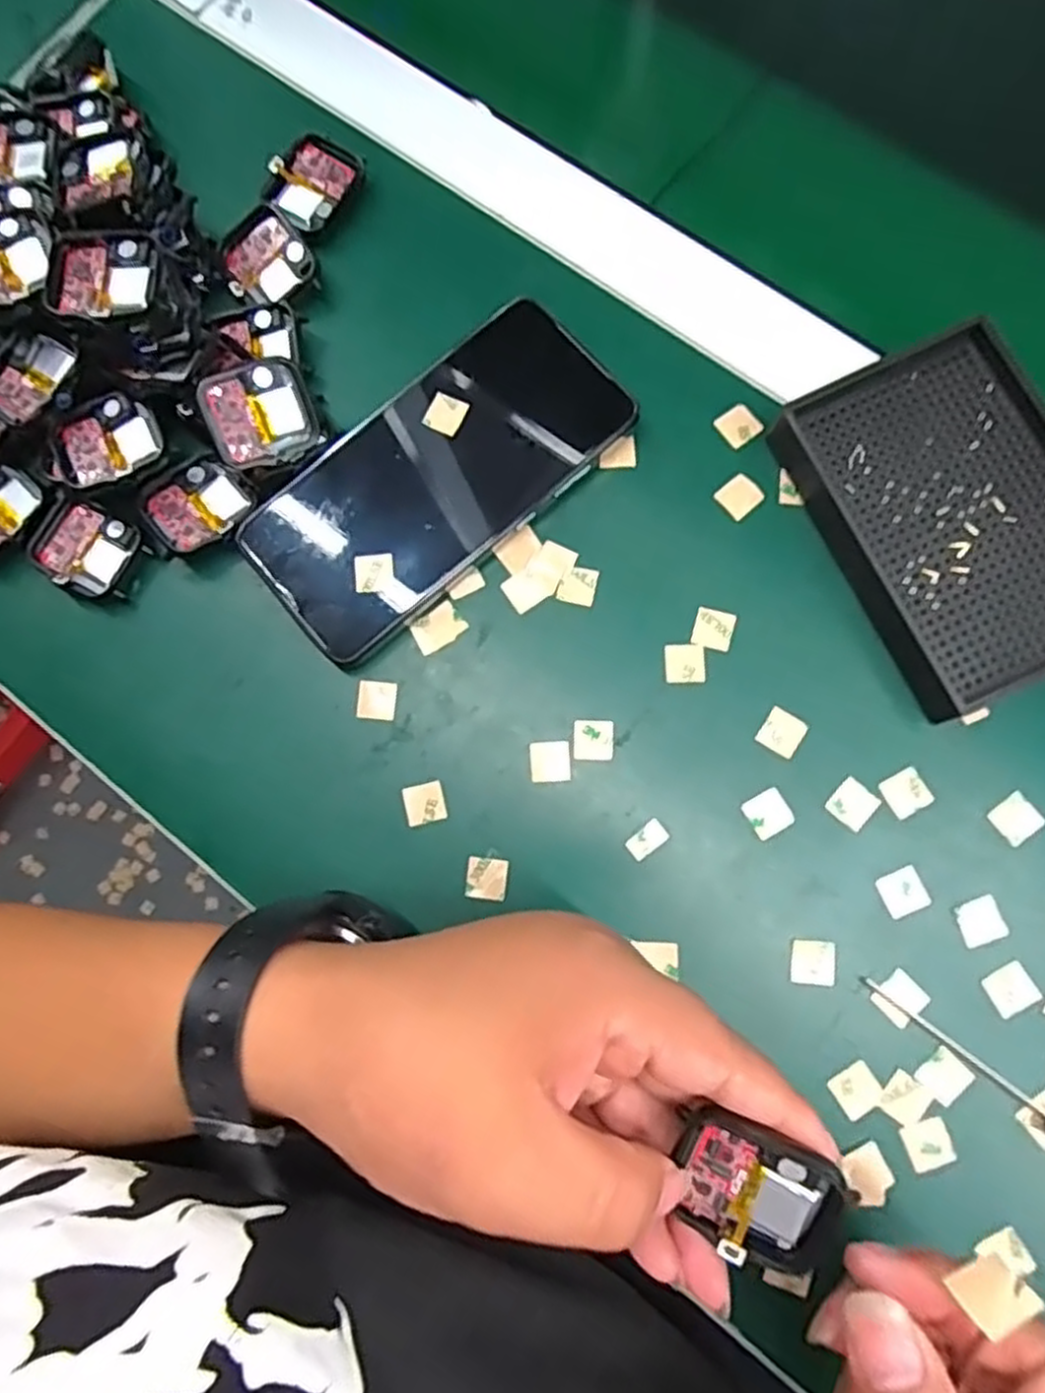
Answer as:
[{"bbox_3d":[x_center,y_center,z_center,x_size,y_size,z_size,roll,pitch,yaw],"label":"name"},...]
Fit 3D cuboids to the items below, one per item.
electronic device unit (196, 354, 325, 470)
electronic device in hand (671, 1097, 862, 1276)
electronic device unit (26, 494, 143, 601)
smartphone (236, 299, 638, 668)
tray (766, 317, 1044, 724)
[{"bbox_3d":[-0.105,-0.115,0.314,0.046,0.039,0.007,-33,34,-20],"label":"electronic device unit"},{"bbox_3d":[0.065,0.135,0.211,0.043,0.013,0.036,27,109,11],"label":"electronic device in hand"},{"bbox_3d":[-0.185,-0.062,0.330,0.043,0.014,0.036,27,82,8],"label":"electronic device unit"},{"bbox_3d":[-0.035,-0.090,0.322,0.162,0.013,0.076,-40,83,-3],"label":"smartphone"},{"bbox_3d":[0.171,-0.069,0.304,0.093,0.029,0.136,-25,79,-2],"label":"tray"}]

